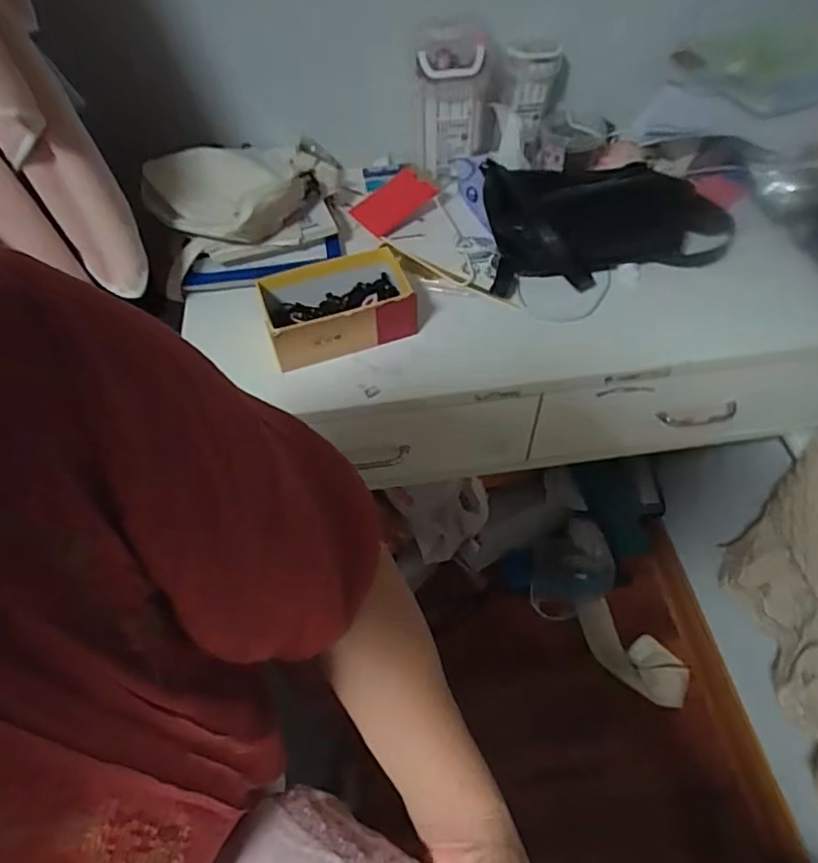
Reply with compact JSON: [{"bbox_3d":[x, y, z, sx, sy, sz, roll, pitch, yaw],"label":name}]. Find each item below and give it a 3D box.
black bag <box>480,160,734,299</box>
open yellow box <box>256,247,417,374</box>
[{"bbox_3d":[0.277,-0.285,0.795,0.341,0.093,0.177,-3,54,0],"label":"black bag"},{"bbox_3d":[-0.088,-0.152,0.726,0.171,0.068,0.100,-18,56,-11],"label":"open yellow box"}]

